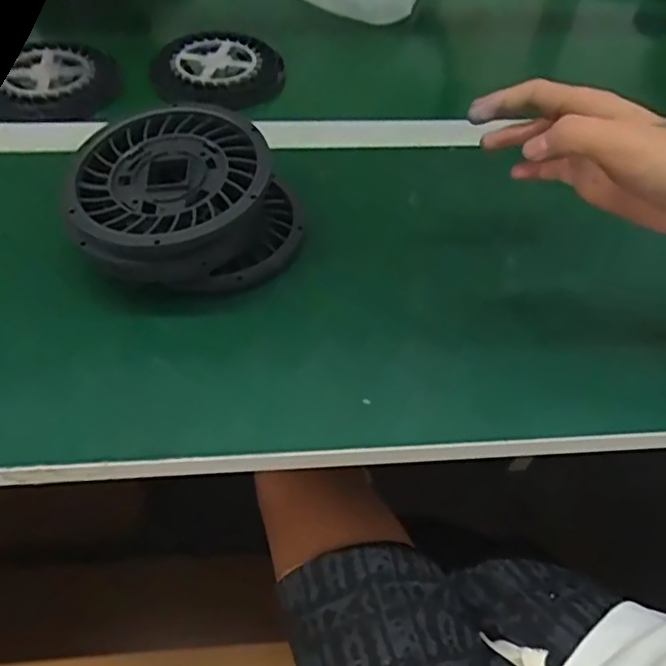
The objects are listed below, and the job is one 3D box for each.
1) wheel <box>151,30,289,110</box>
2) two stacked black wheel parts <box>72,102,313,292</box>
[{"bbox_3d":[-0.121,-0.264,0.613,0.109,0.029,0.113,1,52,-1],"label":"wheel"},{"bbox_3d":[-0.098,-0.089,0.421,0.152,0.068,0.140,-3,53,-4],"label":"two stacked black wheel parts"}]

